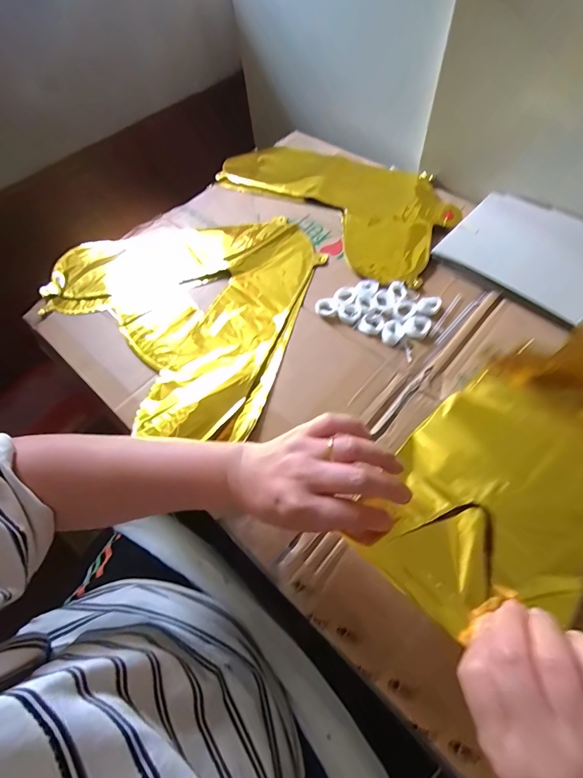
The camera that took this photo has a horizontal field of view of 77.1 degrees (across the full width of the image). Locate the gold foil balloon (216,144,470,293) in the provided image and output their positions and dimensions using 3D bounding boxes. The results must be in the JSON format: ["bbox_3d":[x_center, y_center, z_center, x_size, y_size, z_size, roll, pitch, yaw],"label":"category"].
[{"bbox_3d":[0.085,-0.317,0.588,0.209,0.046,0.414,-40,66,-19],"label":"gold foil balloon"}]

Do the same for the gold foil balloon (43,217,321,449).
[{"bbox_3d":[-0.172,-0.125,0.489,0.366,0.015,0.347,16,62,11],"label":"gold foil balloon"}]

